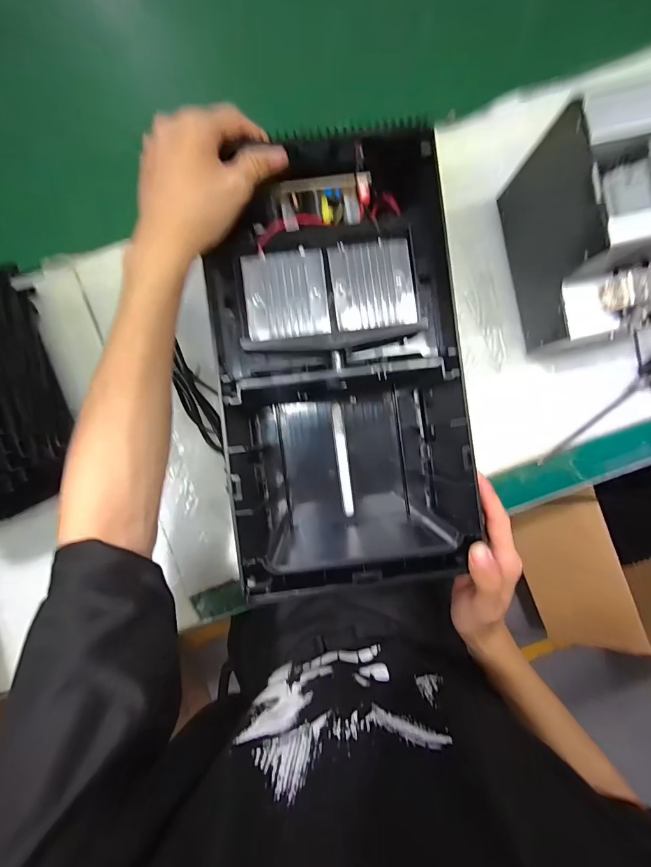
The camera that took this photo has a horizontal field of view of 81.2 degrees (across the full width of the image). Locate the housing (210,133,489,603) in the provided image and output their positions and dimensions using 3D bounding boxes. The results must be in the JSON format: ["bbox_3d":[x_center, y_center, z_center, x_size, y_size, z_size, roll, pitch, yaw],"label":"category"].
[{"bbox_3d":[0.011,-0.053,0.360,0.213,0.138,0.364,-5,89,-1],"label":"housing"}]

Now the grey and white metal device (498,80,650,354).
[{"bbox_3d":[0.270,-0.193,0.360,0.126,0.142,0.188,-14,89,-1],"label":"grey and white metal device"}]

